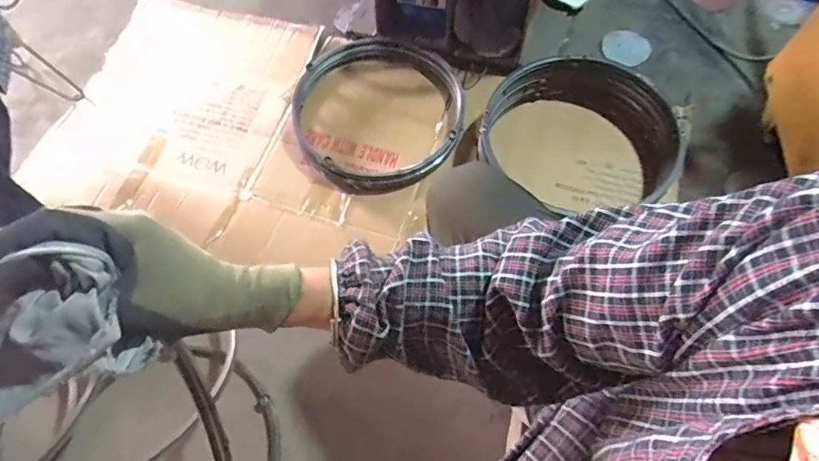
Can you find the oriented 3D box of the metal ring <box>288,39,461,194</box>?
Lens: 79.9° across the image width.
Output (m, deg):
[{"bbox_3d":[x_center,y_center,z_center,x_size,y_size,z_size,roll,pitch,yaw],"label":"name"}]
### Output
[{"bbox_3d":[-0.080,-0.281,1.158,0.399,0.065,0.396,-1,64,2],"label":"metal ring"}]

